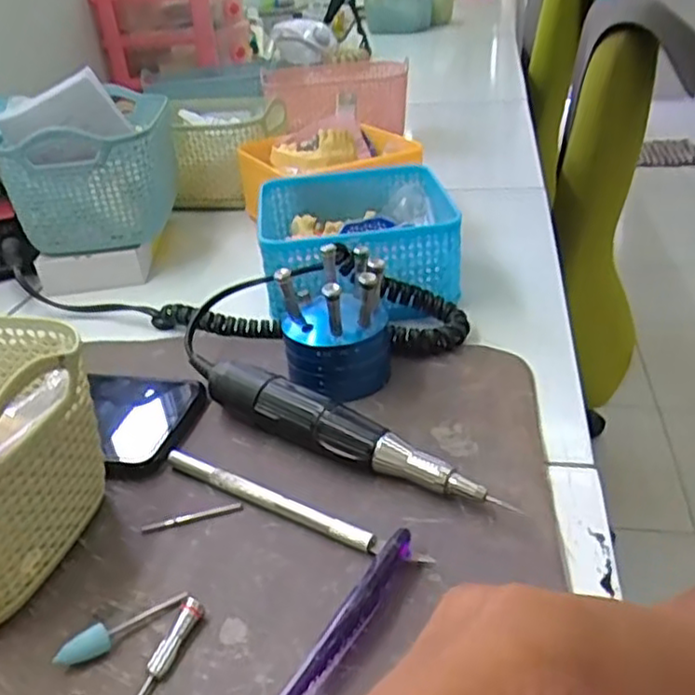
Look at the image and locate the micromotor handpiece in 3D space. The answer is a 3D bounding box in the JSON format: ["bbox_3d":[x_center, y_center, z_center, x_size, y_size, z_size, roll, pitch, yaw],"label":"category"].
[{"bbox_3d":[-0.004,0.042,0.330,0.158,0.026,0.022,20,39,34],"label":"micromotor handpiece"}]

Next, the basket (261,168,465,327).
[{"bbox_3d":[0.006,-0.076,0.495,0.131,0.061,0.140,-4,31,2],"label":"basket"}]

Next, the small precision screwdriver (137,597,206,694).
[{"bbox_3d":[-0.067,0.113,0.240,0.008,0.008,0.059,7,33,19],"label":"small precision screwdriver"}]

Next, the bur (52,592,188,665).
[{"bbox_3d":[-0.083,0.104,0.258,0.009,0.008,0.049,24,29,39],"label":"bur"}]

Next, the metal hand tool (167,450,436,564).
[{"bbox_3d":[-0.028,0.070,0.306,0.137,0.008,0.009,15,36,29],"label":"metal hand tool"}]

